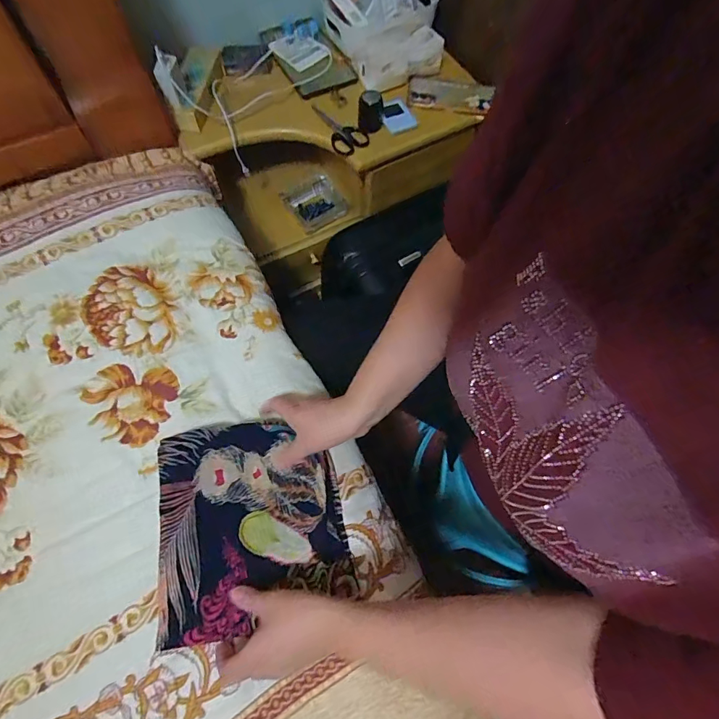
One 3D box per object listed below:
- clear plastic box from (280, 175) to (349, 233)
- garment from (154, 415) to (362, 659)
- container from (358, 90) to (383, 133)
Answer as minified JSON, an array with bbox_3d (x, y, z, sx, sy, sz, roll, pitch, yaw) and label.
[{"bbox_3d":[-0.095,-0.317,0.881,0.107,0.036,0.112,-26,70,-12],"label":"clear plastic box"},{"bbox_3d":[-0.117,0.167,0.468,0.186,0.032,0.200,-12,66,-7],"label":"garment"},{"bbox_3d":[0.018,-0.415,0.732,0.044,0.049,0.039,2,65,-1],"label":"container"}]

